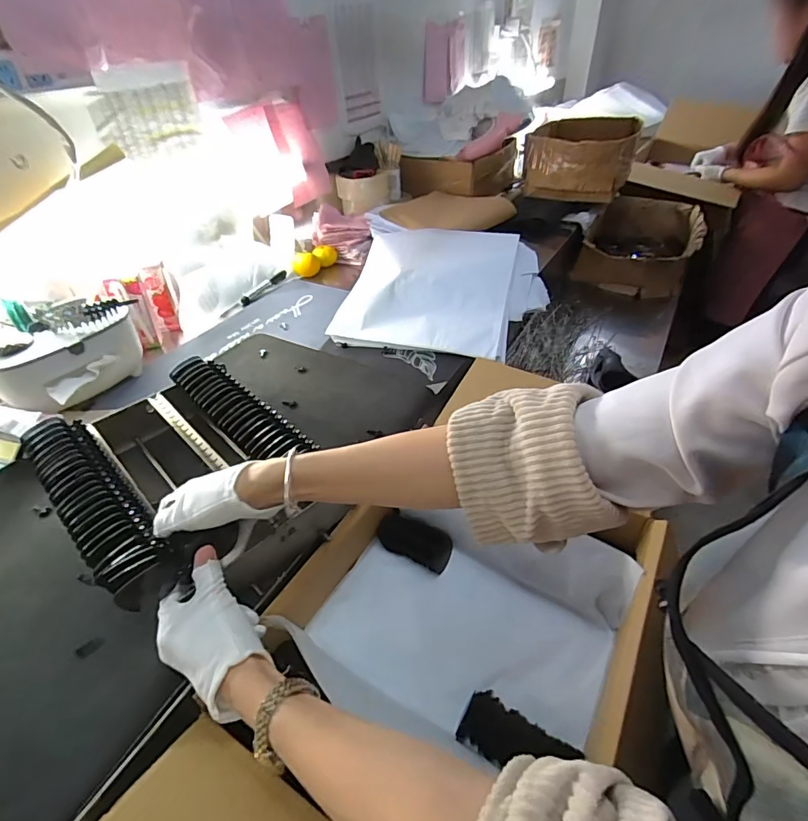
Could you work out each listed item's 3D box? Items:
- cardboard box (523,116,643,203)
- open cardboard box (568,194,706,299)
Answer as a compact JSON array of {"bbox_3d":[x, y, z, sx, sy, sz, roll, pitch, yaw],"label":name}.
[{"bbox_3d":[0.526,-0.768,1.360,0.278,0.139,0.444,15,43,19],"label":"cardboard box"},{"bbox_3d":[0.699,-0.490,1.359,0.287,0.129,0.488,18,44,22],"label":"open cardboard box"}]

